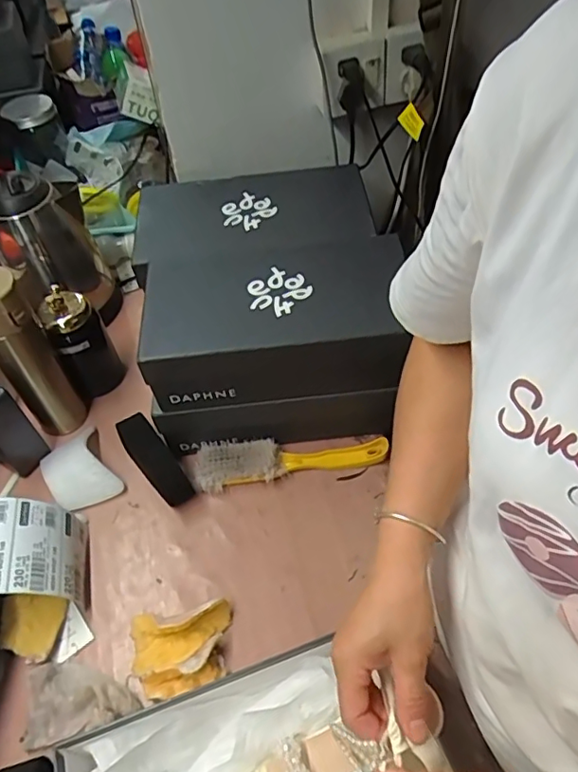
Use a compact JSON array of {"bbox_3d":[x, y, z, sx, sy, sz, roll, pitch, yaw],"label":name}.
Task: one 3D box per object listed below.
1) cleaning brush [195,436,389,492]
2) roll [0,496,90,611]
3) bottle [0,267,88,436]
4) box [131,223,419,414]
[{"bbox_3d":[-0.001,0.085,0.685,0.238,0.035,0.054,-8,52,-3],"label":"cleaning brush"},{"bbox_3d":[-0.289,0.185,0.585,0.127,0.102,0.114,-10,52,-4],"label":"roll"},{"bbox_3d":[-0.311,-0.030,0.662,0.063,0.240,0.054,-31,56,-19],"label":"bottle"},{"bbox_3d":[-0.010,-0.080,0.644,0.288,0.098,0.168,-4,51,0],"label":"box"}]

